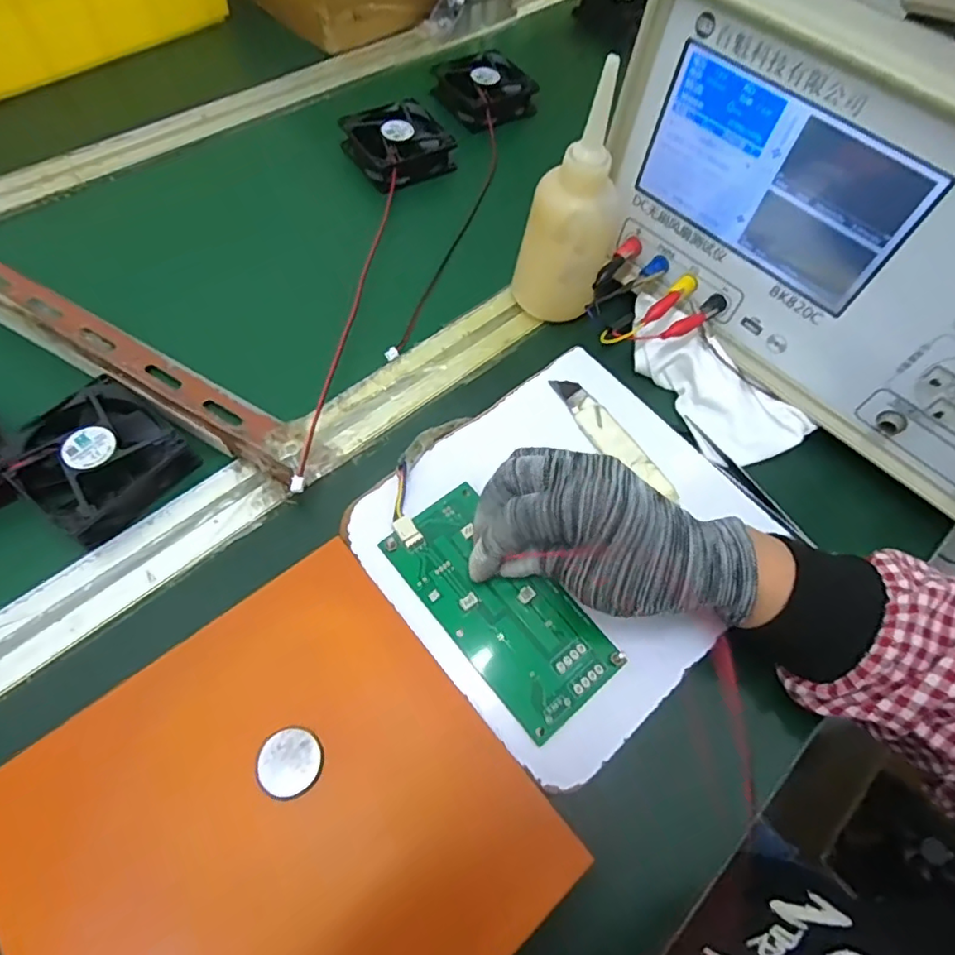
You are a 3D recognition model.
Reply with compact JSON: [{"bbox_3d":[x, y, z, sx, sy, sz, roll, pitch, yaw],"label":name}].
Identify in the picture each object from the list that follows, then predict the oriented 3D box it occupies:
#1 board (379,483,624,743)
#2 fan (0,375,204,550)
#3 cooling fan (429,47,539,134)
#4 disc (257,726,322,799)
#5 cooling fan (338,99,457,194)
[{"bbox_3d":[0.011,0.068,0.310,0.064,0.008,0.134,-39,73,-20],"label":"board"},{"bbox_3d":[-0.225,-0.013,0.340,0.078,0.026,0.079,33,66,14],"label":"fan"},{"bbox_3d":[0.008,-0.381,0.559,0.087,0.019,0.082,-28,67,-16],"label":"cooling fan"},{"bbox_3d":[-0.087,0.131,0.263,0.028,0.004,0.027,6,57,-10],"label":"disc"},{"bbox_3d":[-0.069,-0.297,0.507,0.082,0.022,0.089,-28,67,-16],"label":"cooling fan"}]

